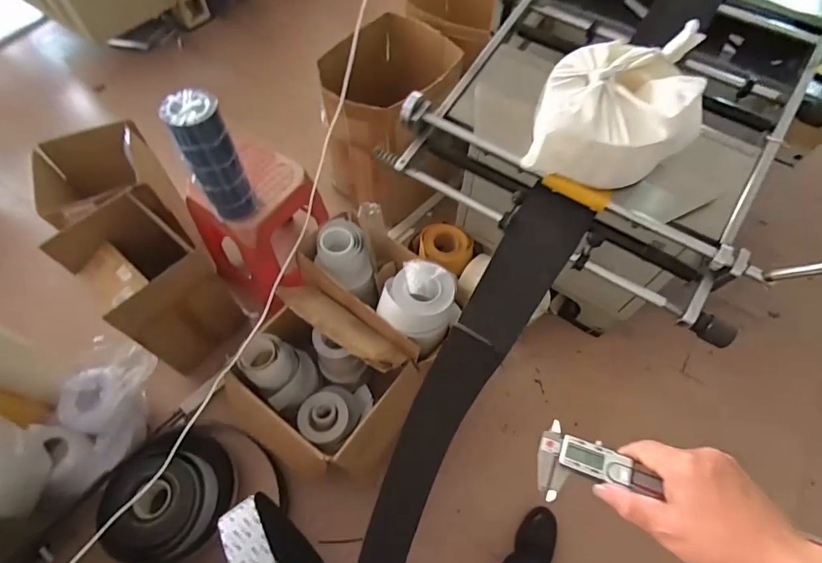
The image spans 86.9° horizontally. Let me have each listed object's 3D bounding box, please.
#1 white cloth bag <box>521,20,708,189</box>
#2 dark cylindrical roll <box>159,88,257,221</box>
[{"bbox_3d":[0.234,-0.199,0.505,0.183,0.090,0.163,7,61,2],"label":"white cloth bag"},{"bbox_3d":[-0.455,-0.273,1.020,0.104,0.330,0.109,1,61,-1],"label":"dark cylindrical roll"}]

